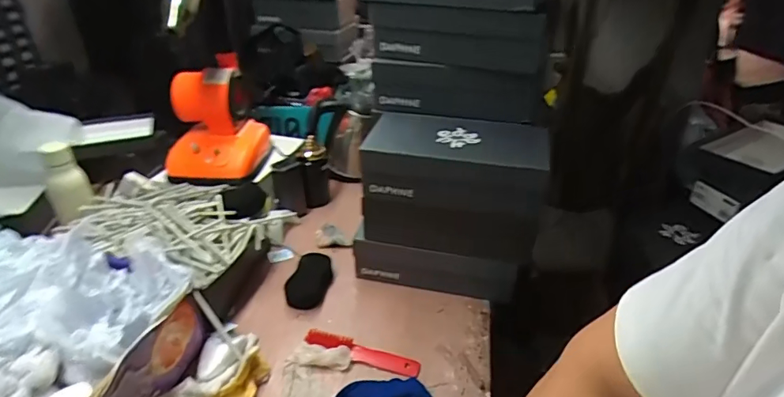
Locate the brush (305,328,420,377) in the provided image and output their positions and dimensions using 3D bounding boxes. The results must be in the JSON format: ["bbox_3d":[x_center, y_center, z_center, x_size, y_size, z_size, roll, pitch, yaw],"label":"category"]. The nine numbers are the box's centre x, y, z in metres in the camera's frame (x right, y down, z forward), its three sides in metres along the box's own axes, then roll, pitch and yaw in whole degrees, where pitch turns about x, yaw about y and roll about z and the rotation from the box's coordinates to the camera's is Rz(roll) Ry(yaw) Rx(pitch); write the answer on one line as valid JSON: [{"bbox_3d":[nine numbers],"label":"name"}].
[{"bbox_3d":[-0.047,0.243,0.778,0.184,0.021,0.033,18,33,4],"label":"brush"}]

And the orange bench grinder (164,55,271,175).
[{"bbox_3d":[-0.378,-0.168,1.033,0.149,0.199,0.192,4,31,5],"label":"orange bench grinder"}]

